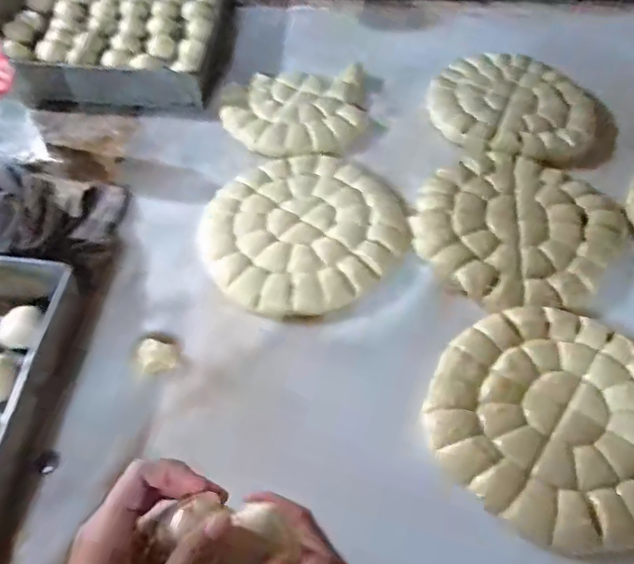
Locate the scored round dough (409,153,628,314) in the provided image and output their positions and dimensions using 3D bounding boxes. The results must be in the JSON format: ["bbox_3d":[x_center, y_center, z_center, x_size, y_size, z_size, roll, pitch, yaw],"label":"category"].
[{"bbox_3d":[0.263,-0.072,0.761,0.252,0.033,0.259,1,53,-1],"label":"scored round dough"}]

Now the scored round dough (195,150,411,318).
[{"bbox_3d":[-0.024,-0.078,0.745,0.247,0.015,0.263,1,53,-1],"label":"scored round dough"}]

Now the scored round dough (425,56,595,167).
[{"bbox_3d":[0.313,-0.281,0.924,0.255,0.042,0.253,1,53,-1],"label":"scored round dough"}]

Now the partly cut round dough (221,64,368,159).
[{"bbox_3d":[-0.032,-0.269,0.908,0.213,0.038,0.207,1,53,-1],"label":"partly cut round dough"}]

